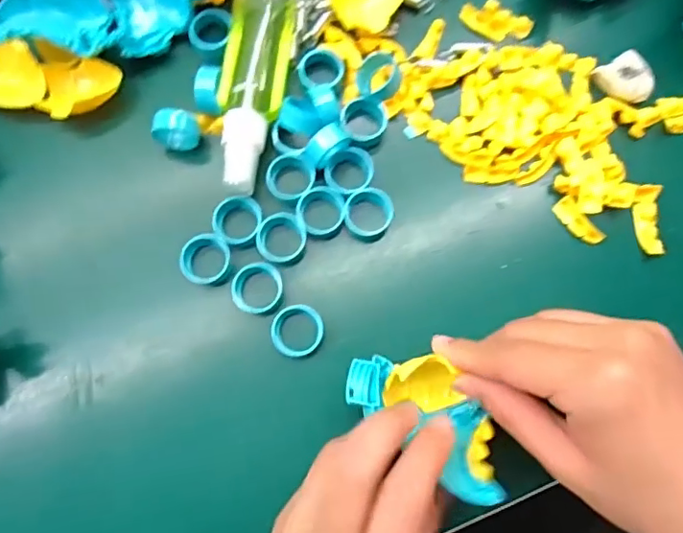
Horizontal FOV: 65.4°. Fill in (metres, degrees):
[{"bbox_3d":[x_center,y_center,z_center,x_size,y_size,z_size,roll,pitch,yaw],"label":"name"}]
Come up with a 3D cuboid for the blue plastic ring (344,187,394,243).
[{"bbox_3d":[0.014,-0.028,0.287,0.025,0.012,0.027,0,77,1],"label":"blue plastic ring"}]

